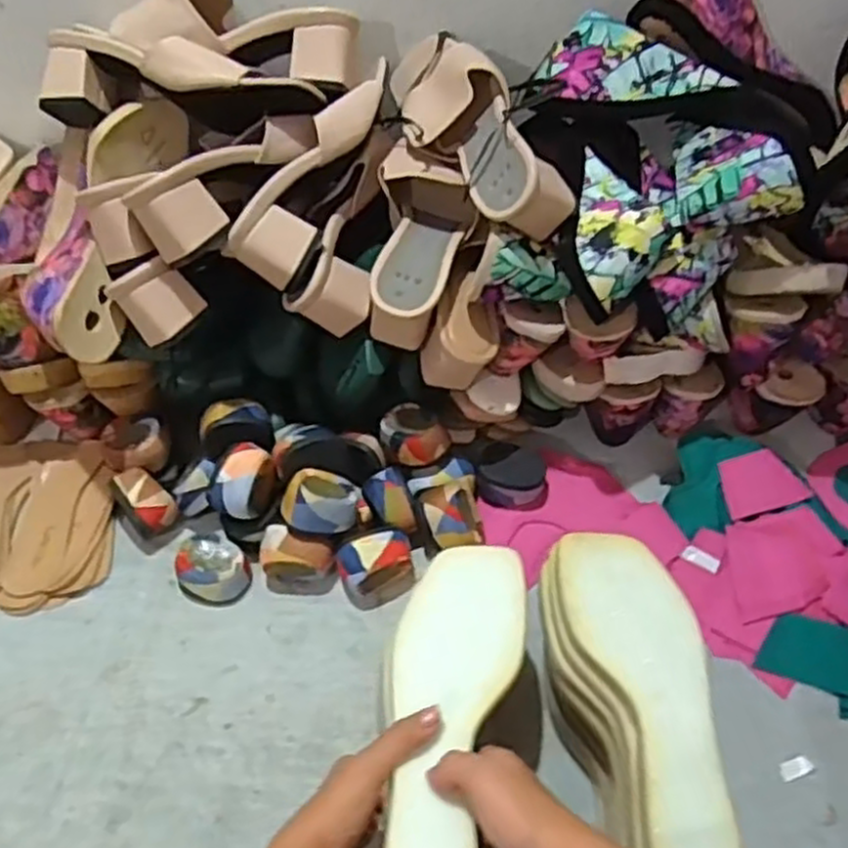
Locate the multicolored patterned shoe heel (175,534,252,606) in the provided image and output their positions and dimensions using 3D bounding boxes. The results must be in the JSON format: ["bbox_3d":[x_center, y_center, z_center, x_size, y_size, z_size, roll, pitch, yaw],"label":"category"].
[{"bbox_3d":[-0.183,0.124,0.667,0.065,0.037,0.050,12,50,12],"label":"multicolored patterned shoe heel"}]

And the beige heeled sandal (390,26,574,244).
[{"bbox_3d":[0.035,-0.245,0.636,0.090,0.073,0.231,-18,51,-14],"label":"beige heeled sandal"}]

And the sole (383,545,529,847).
[{"bbox_3d":[0.016,0.178,0.468,0.078,0.017,0.231,6,50,7],"label":"sole"}]

